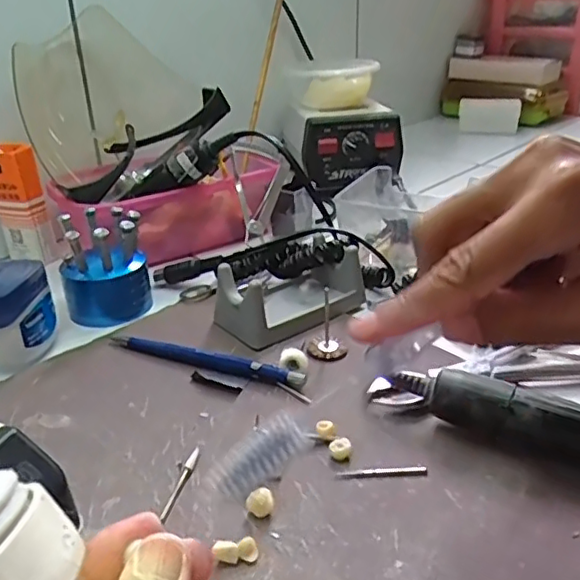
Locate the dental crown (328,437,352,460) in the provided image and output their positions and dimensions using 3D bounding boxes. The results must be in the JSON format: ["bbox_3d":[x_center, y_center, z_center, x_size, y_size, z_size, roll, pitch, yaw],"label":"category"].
[{"bbox_3d":[0.024,0.076,0.294,0.010,0.009,0.007,3,28,8],"label":"dental crown"}]

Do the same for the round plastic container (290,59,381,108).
[{"bbox_3d":[0.050,-0.232,0.681,0.091,0.043,0.091,-2,27,1],"label":"round plastic container"}]

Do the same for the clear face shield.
[{"bbox_3d":[-0.147,-0.157,0.523,0.101,0.123,0.162,20,35,37],"label":"clear face shield"}]

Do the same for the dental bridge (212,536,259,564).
[{"bbox_3d":[-0.022,0.104,0.243,0.018,0.005,0.008,5,26,-16],"label":"dental bridge"}]

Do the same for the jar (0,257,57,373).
[{"bbox_3d":[-0.169,0.014,0.379,0.042,0.055,0.042,-12,30,-18],"label":"jar"}]

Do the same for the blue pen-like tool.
[{"bbox_3d":[-0.054,0.040,0.368,0.134,0.010,0.009,11,30,22],"label":"blue pen-like tool"}]

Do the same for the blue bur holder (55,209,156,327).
[{"bbox_3d":[-0.130,-0.019,0.429,0.051,0.064,0.056,11,31,23],"label":"blue bur holder"}]

